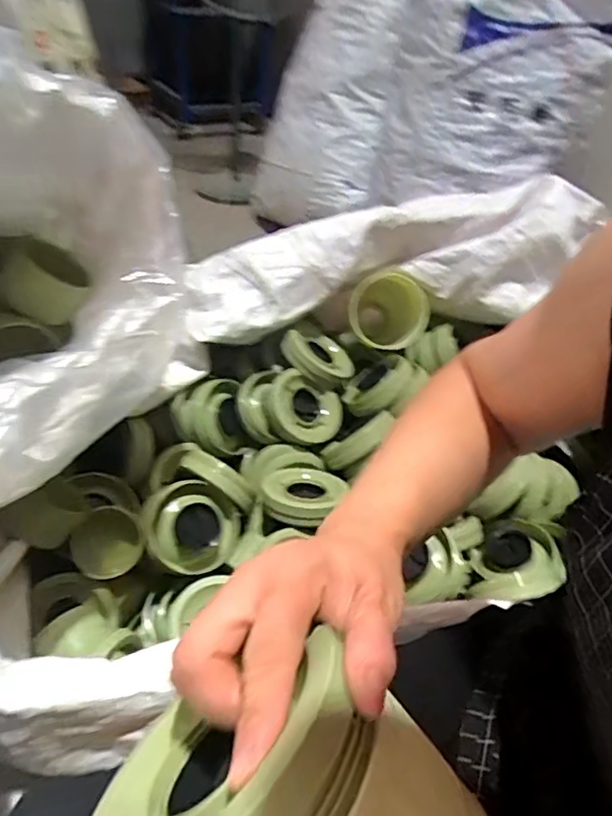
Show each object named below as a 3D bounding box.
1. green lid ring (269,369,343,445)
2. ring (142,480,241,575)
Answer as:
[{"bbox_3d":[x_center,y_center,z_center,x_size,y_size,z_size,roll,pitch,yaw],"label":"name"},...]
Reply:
[{"bbox_3d":[-0.008,0.005,1.031,0.132,0.024,0.111,28,76,-10],"label":"green lid ring"},{"bbox_3d":[-0.174,0.179,0.878,0.139,0.043,0.127,7,74,-24],"label":"ring"}]

